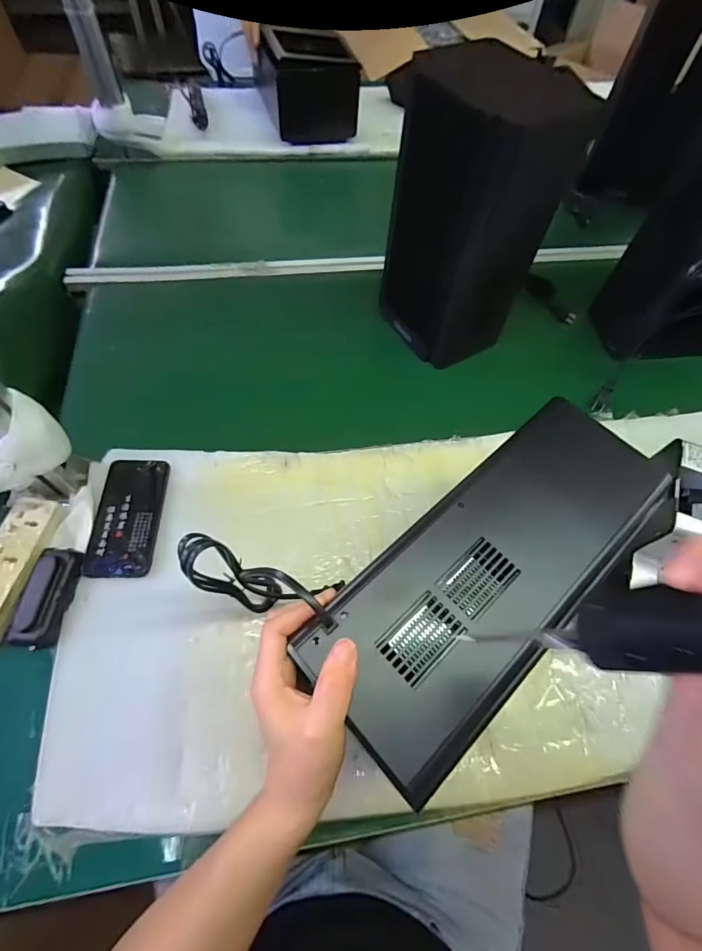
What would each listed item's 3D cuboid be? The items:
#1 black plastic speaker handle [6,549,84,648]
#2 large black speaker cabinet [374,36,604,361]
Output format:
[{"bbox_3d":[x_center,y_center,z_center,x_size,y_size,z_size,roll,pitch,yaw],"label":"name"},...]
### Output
[{"bbox_3d":[-0.338,0.131,0.477,0.049,0.021,0.104,8,60,0],"label":"black plastic speaker handle"},{"bbox_3d":[0.162,-0.352,0.617,0.131,0.351,0.209,-31,67,-20],"label":"large black speaker cabinet"}]

